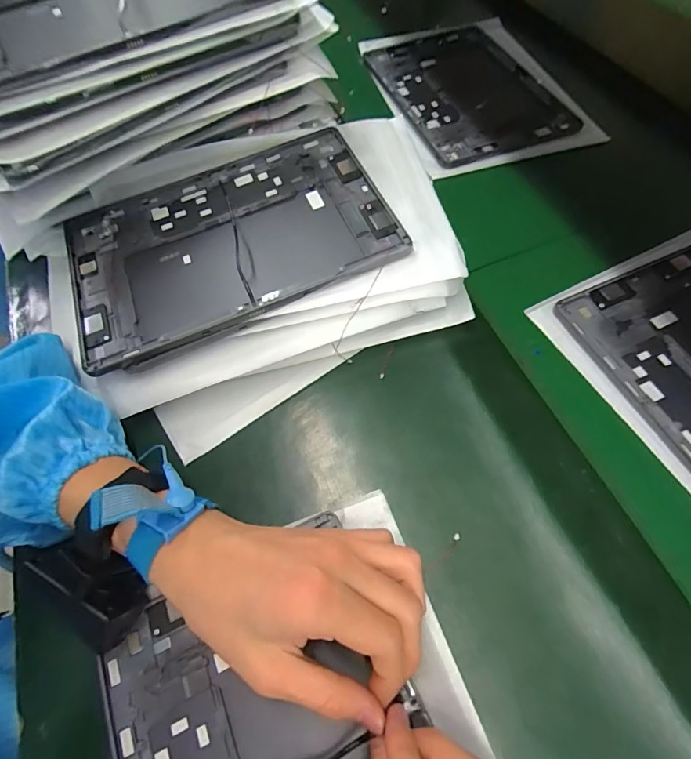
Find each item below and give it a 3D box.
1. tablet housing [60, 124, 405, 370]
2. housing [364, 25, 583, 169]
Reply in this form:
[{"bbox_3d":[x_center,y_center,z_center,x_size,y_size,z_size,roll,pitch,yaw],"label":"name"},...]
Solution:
[{"bbox_3d":[-0.095,-0.113,0.361,0.255,0.015,0.165,-23,63,-5],"label":"tablet housing"},{"bbox_3d":[0.144,-0.351,0.537,0.173,0.013,0.257,-16,61,-5],"label":"housing"}]

